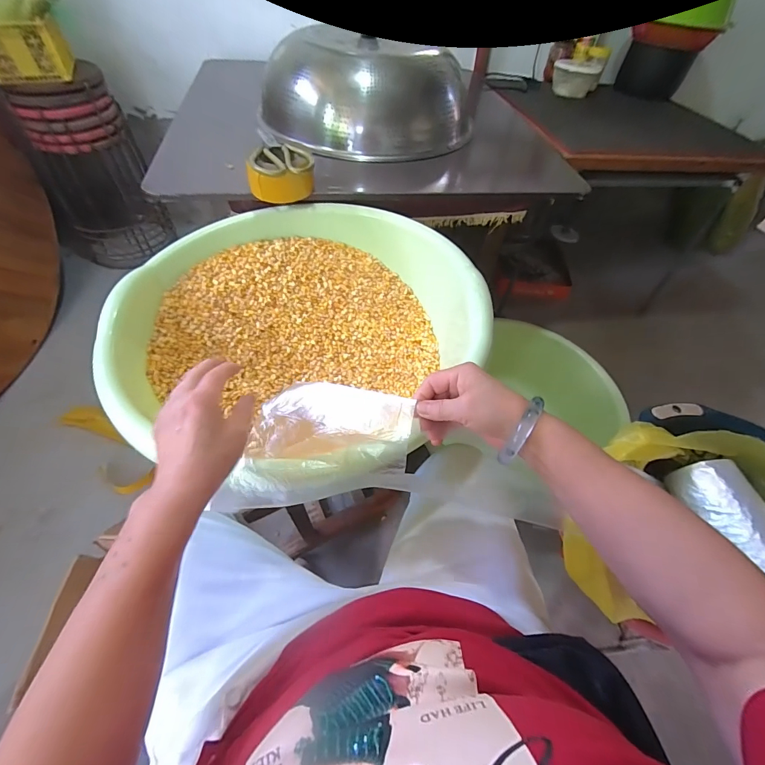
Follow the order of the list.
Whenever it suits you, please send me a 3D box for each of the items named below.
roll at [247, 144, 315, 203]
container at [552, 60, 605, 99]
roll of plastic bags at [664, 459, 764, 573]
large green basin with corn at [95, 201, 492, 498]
[{"bbox_3d":[-0.187,-0.386,0.687,0.114,0.073,0.114,-5,53,-8],"label":"roll"},{"bbox_3d":[0.691,-1.081,1.305,0.174,0.076,0.138,-25,58,-21],"label":"container"},{"bbox_3d":[0.490,0.191,0.517,0.078,0.068,0.166,-11,54,-12],"label":"roll of plastic bags"},{"bbox_3d":[-0.126,-0.081,0.628,0.531,0.194,0.538,2,53,-2],"label":"large green basin with corn"}]

